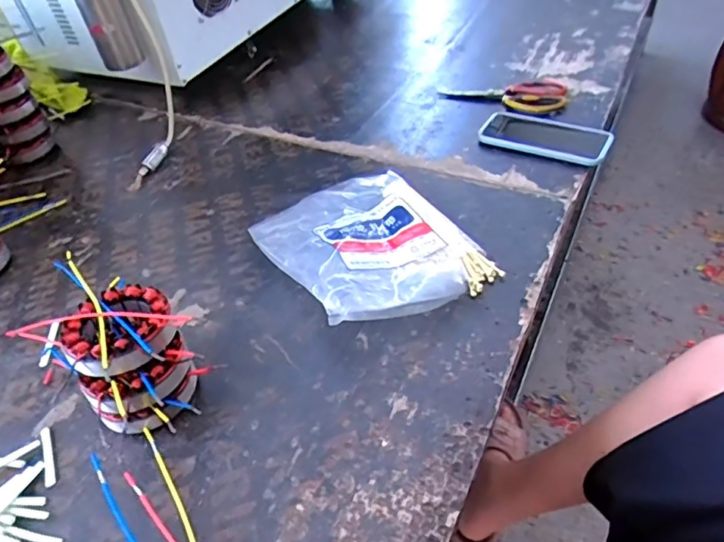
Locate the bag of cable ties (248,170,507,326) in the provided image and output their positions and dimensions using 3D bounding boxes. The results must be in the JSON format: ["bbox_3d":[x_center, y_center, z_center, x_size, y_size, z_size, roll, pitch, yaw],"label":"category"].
[{"bbox_3d":[0.006,-0.042,0.575,0.200,0.054,0.248,-24,47,-19],"label":"bag of cable ties"}]

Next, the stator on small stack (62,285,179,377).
[{"bbox_3d":[-0.200,0.047,0.431,0.087,0.029,0.087,-3,44,3],"label":"stator on small stack"}]

